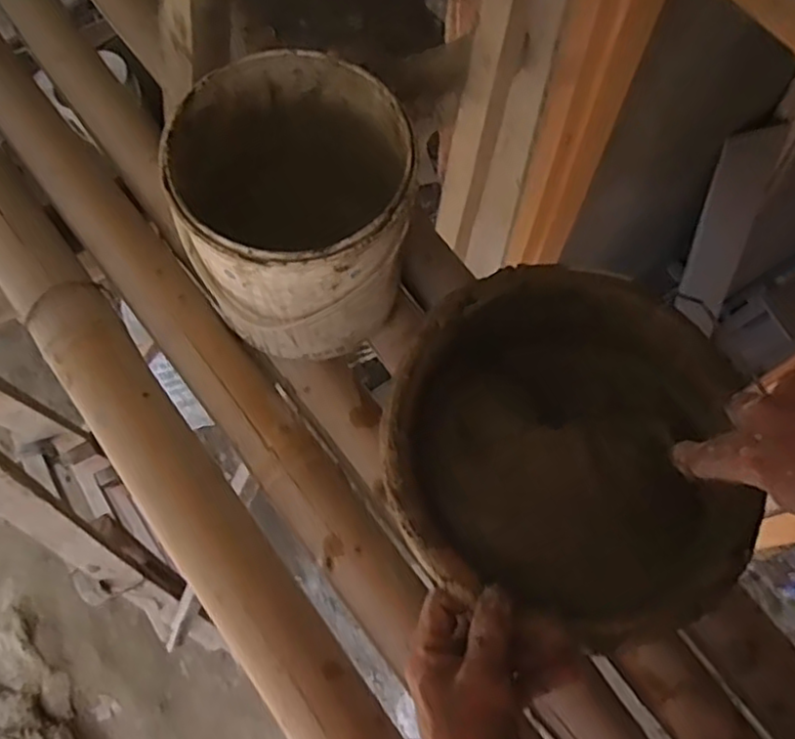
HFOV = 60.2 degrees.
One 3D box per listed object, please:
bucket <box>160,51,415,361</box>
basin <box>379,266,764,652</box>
[{"bbox_3d":[-0.076,-0.129,0.564,0.167,0.169,0.183,0,71,1],"label":"bucket"},{"bbox_3d":[0.116,0.049,0.467,0.236,0.052,0.229,0,71,1],"label":"basin"}]

